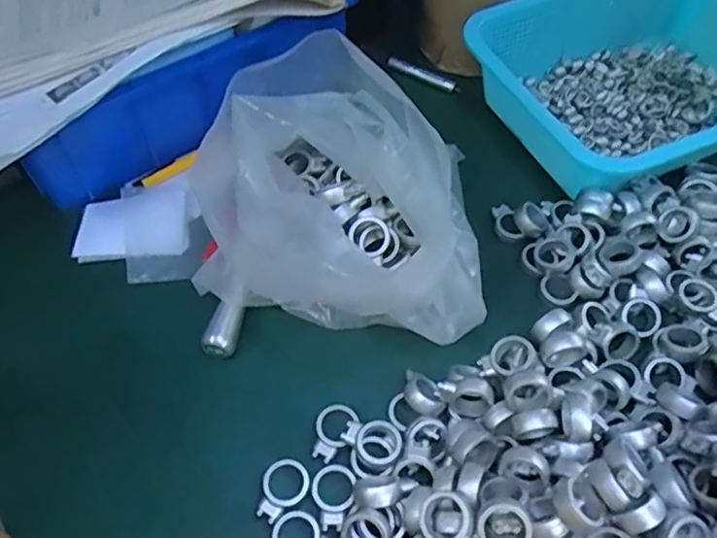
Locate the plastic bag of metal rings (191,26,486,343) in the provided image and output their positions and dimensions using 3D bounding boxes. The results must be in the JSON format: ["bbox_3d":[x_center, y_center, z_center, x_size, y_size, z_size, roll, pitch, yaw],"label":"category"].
[{"bbox_3d":[-0.008,-0.034,0.375,0.159,0.124,0.131,26,60,18],"label":"plastic bag of metal rings"}]

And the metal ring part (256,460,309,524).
[{"bbox_3d":[-0.043,0.122,0.337,0.024,0.005,0.034,37,64,24],"label":"metal ring part"}]

